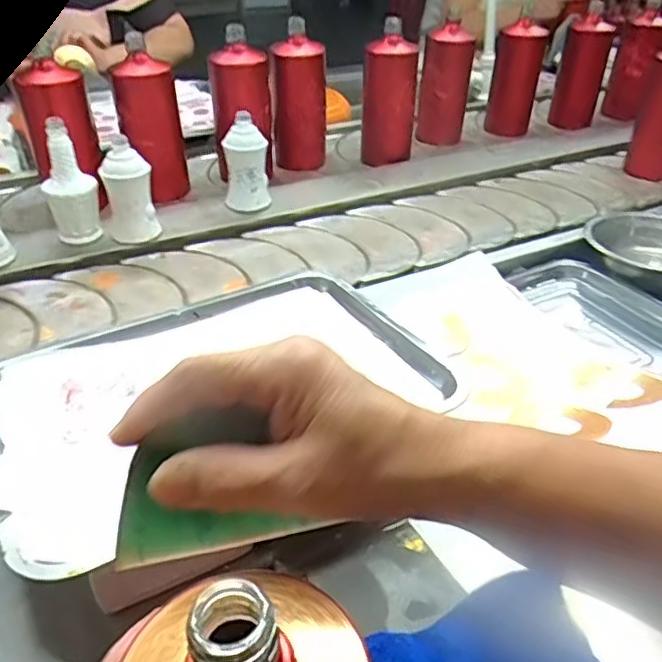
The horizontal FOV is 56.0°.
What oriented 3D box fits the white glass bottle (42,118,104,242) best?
[{"bbox_3d":[-0.308,-0.167,0.740,0.054,0.145,0.044,5,36,3],"label":"white glass bottle"}]

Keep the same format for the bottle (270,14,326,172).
[{"bbox_3d":[-0.050,-0.367,0.984,0.082,0.207,0.068,-1,34,-3],"label":"bottle"}]

